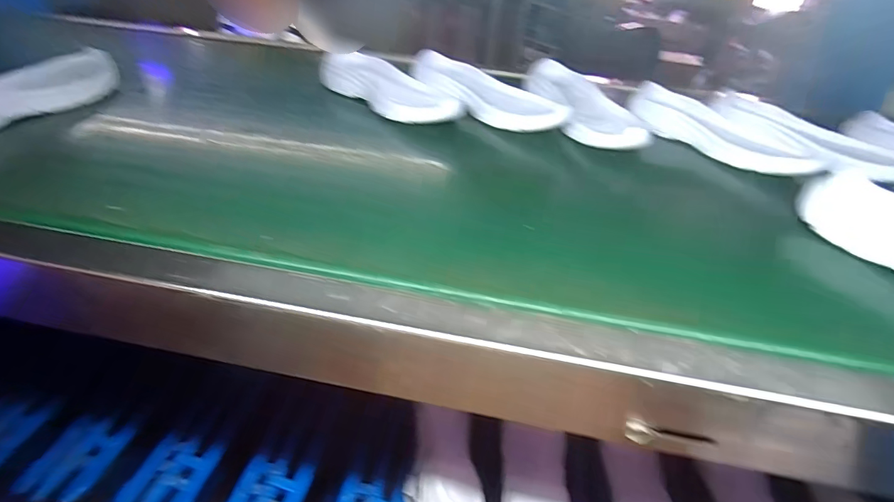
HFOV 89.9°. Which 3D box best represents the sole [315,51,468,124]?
[{"bbox_3d":[-0.082,-0.238,0.646,0.081,0.051,0.253,-31,51,-32],"label":"sole"}]

